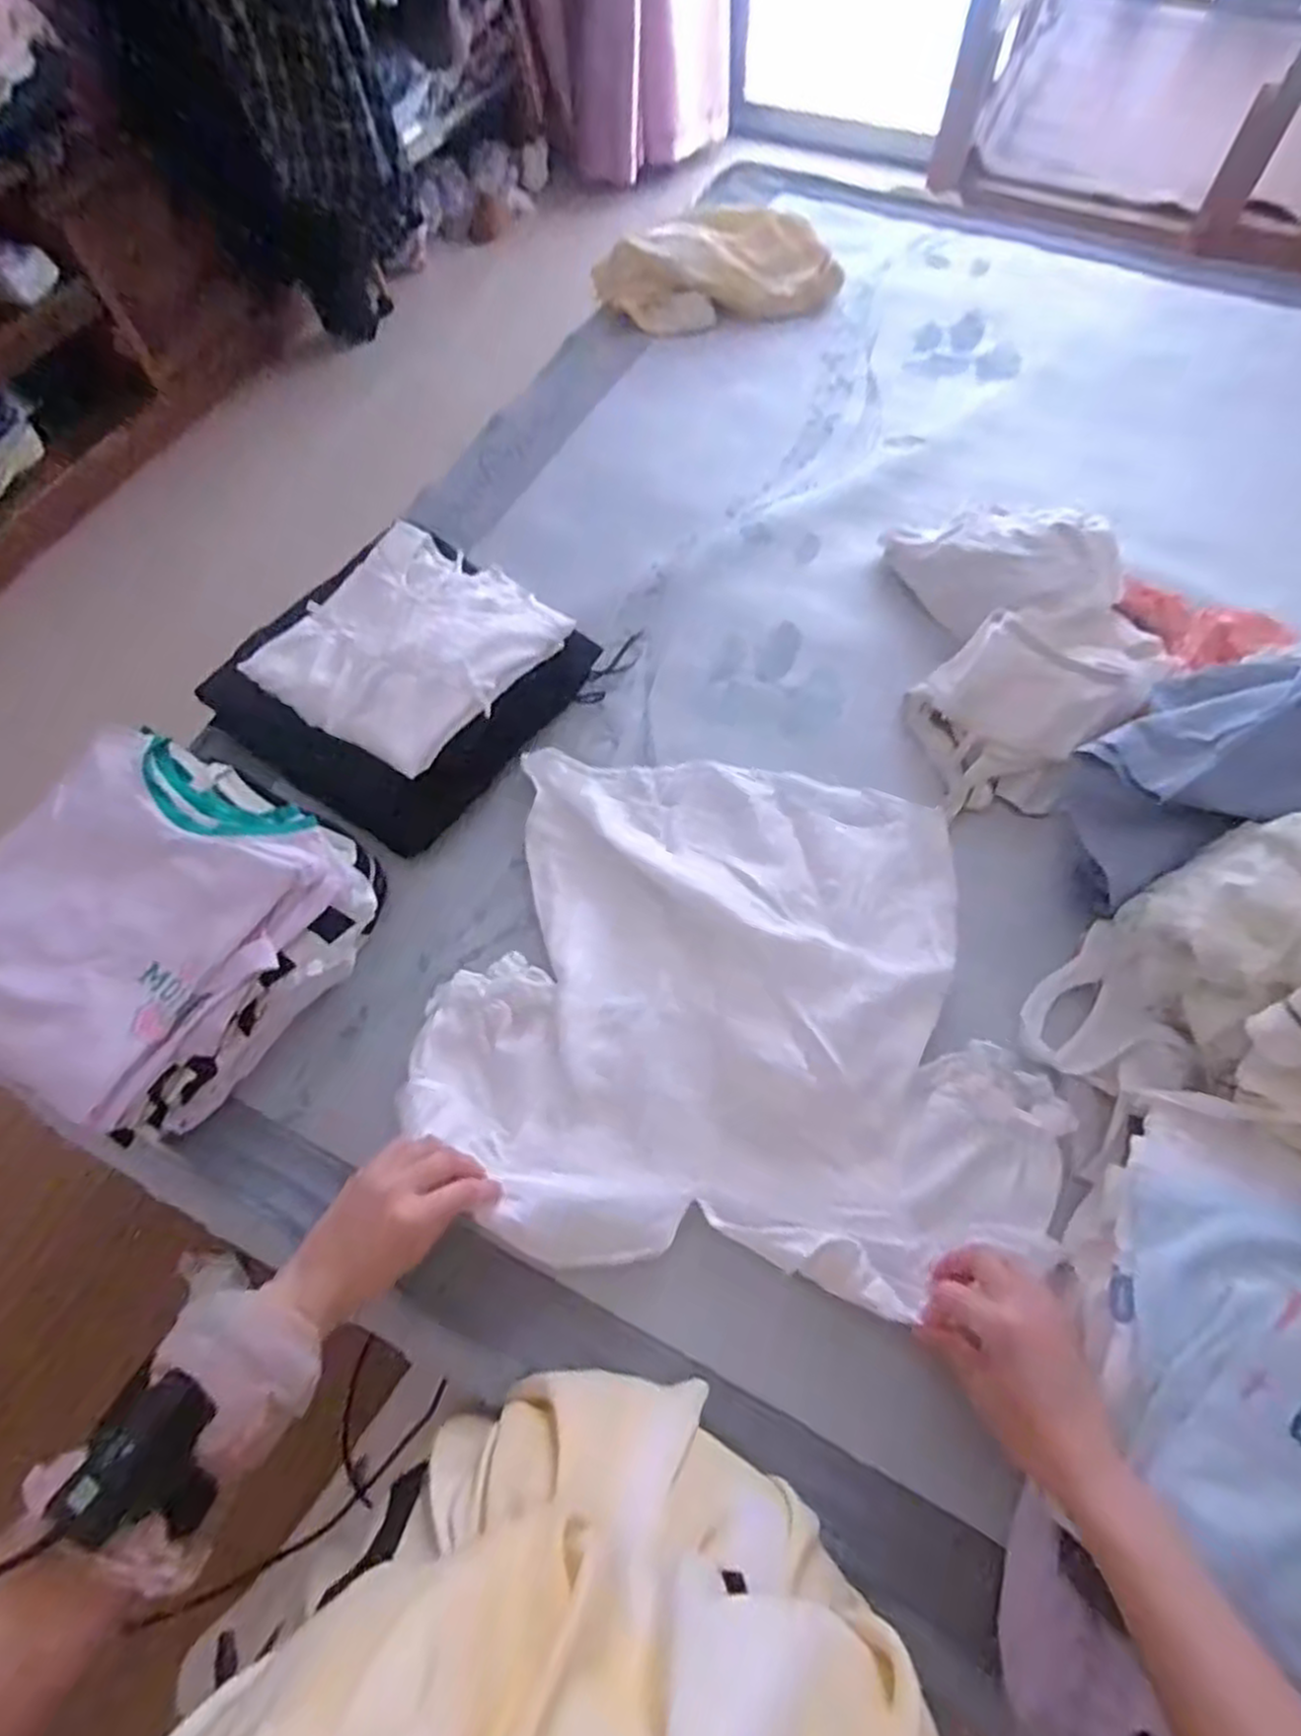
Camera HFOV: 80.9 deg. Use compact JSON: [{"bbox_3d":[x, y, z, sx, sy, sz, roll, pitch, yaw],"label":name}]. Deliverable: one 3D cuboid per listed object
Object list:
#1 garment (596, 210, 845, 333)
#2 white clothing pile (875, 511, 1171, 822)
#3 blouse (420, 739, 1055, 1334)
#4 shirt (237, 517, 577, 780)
[{"bbox_3d":[0.096,-0.925,1.173,0.340,0.072,0.190,-13,63,-3],"label":"garment"},{"bbox_3d":[0.398,-0.238,0.796,0.236,0.105,0.341,-1,64,1],"label":"white clothing pile"},{"bbox_3d":[0.079,0.099,0.672,0.497,0.043,0.458,5,63,6],"label":"blouse"},{"bbox_3d":[-0.247,-0.236,0.797,0.233,0.039,0.258,31,69,17],"label":"shirt"}]

